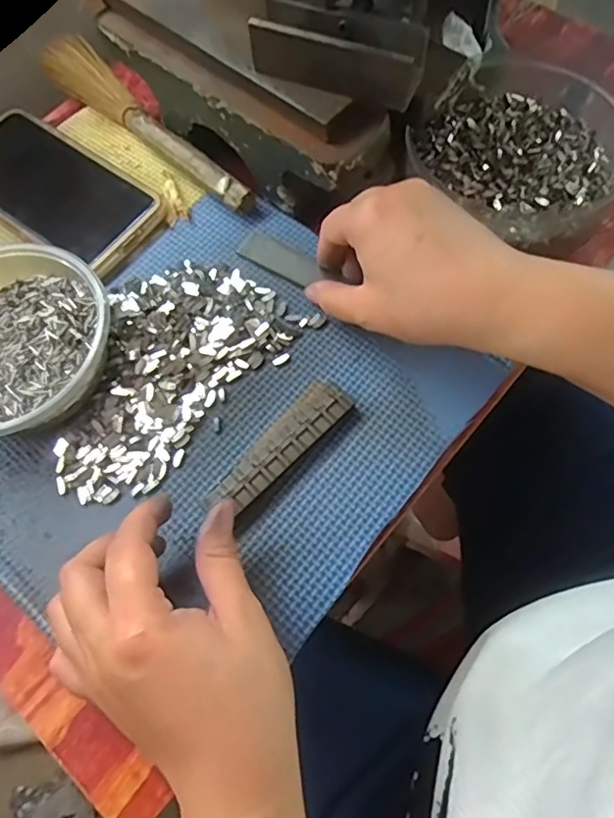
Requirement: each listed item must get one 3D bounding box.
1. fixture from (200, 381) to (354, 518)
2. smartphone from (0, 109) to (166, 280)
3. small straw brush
[{"bbox_3d":[-0.017,0.021,0.313,0.027,0.011,0.093,42,75,18],"label":"fixture"},{"bbox_3d":[-0.174,-0.150,0.390,0.158,0.012,0.074,35,73,16],"label":"smartphone"},{"bbox_3d":[-0.120,-0.203,0.405,0.036,0.021,0.223,-39,71,-13],"label":"small straw brush"}]

